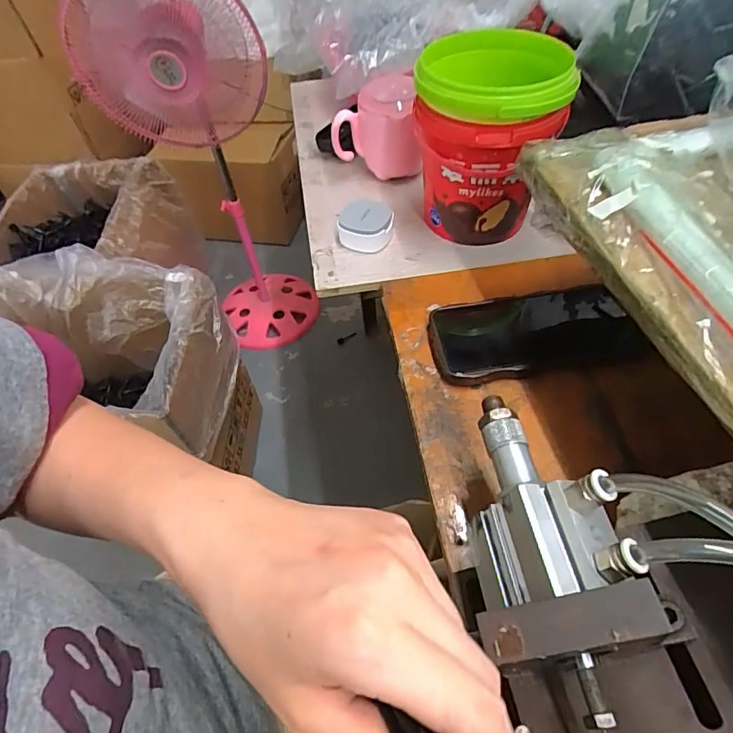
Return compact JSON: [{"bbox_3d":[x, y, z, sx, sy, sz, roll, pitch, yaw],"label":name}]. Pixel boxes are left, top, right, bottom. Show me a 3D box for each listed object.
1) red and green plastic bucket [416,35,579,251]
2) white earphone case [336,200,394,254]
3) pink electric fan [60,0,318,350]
[{"bbox_3d":[0.111,-0.209,0.457,0.122,0.154,0.117,-2,52,3],"label":"red and green plastic bucket"},{"bbox_3d":[-0.003,-0.150,0.500,0.055,0.031,0.055,-11,52,-4],"label":"white earphone case"},{"bbox_3d":[-0.354,-0.423,1.124,0.324,0.853,0.297,-30,56,-17],"label":"pink electric fan"}]

